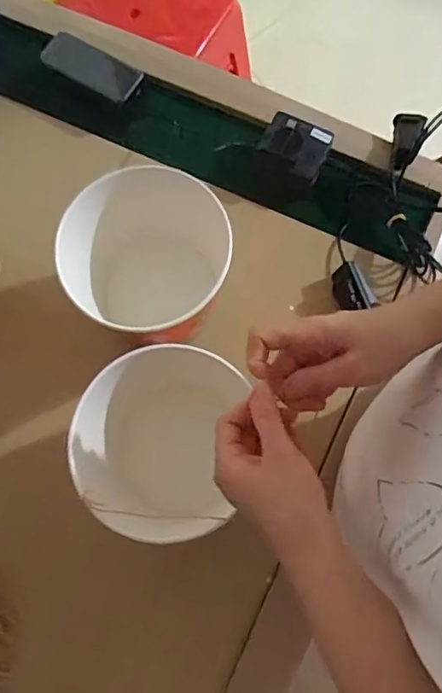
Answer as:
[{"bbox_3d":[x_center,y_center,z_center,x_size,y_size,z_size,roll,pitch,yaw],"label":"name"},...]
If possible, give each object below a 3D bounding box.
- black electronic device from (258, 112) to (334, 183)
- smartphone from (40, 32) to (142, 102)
[{"bbox_3d":[0.088,-0.237,0.630,0.078,0.035,0.064,25,78,8],"label":"black electronic device"},{"bbox_3d":[-0.161,-0.348,0.655,0.125,0.010,0.066,23,66,2],"label":"smartphone"}]

